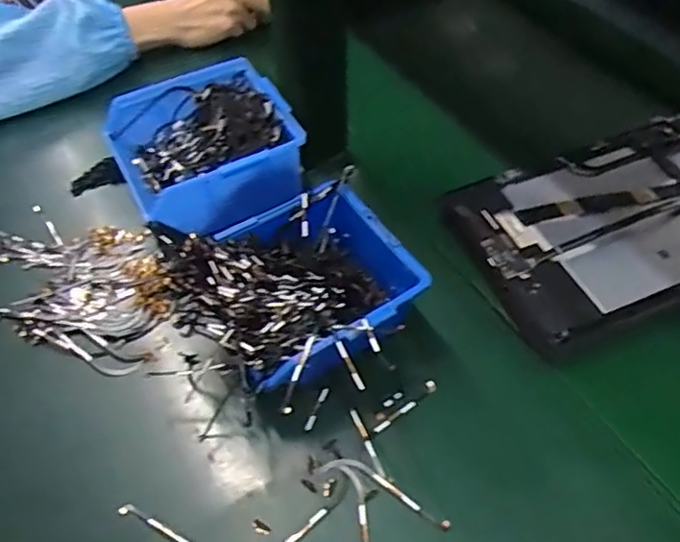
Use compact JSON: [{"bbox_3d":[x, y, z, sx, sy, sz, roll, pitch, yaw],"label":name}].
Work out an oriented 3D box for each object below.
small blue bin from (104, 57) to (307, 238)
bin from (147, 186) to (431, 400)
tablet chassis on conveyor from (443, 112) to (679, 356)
[{"bbox_3d":[-0.111,-0.103,0.502,0.133,0.065,0.128,-24,55,-16],"label":"small blue bin"},{"bbox_3d":[-0.027,0.015,0.419,0.142,0.069,0.133,-32,58,-21],"label":"bin"},{"bbox_3d":[0.220,-0.035,0.471,0.244,0.017,0.166,-20,54,-13],"label":"tablet chassis on conveyor"}]

